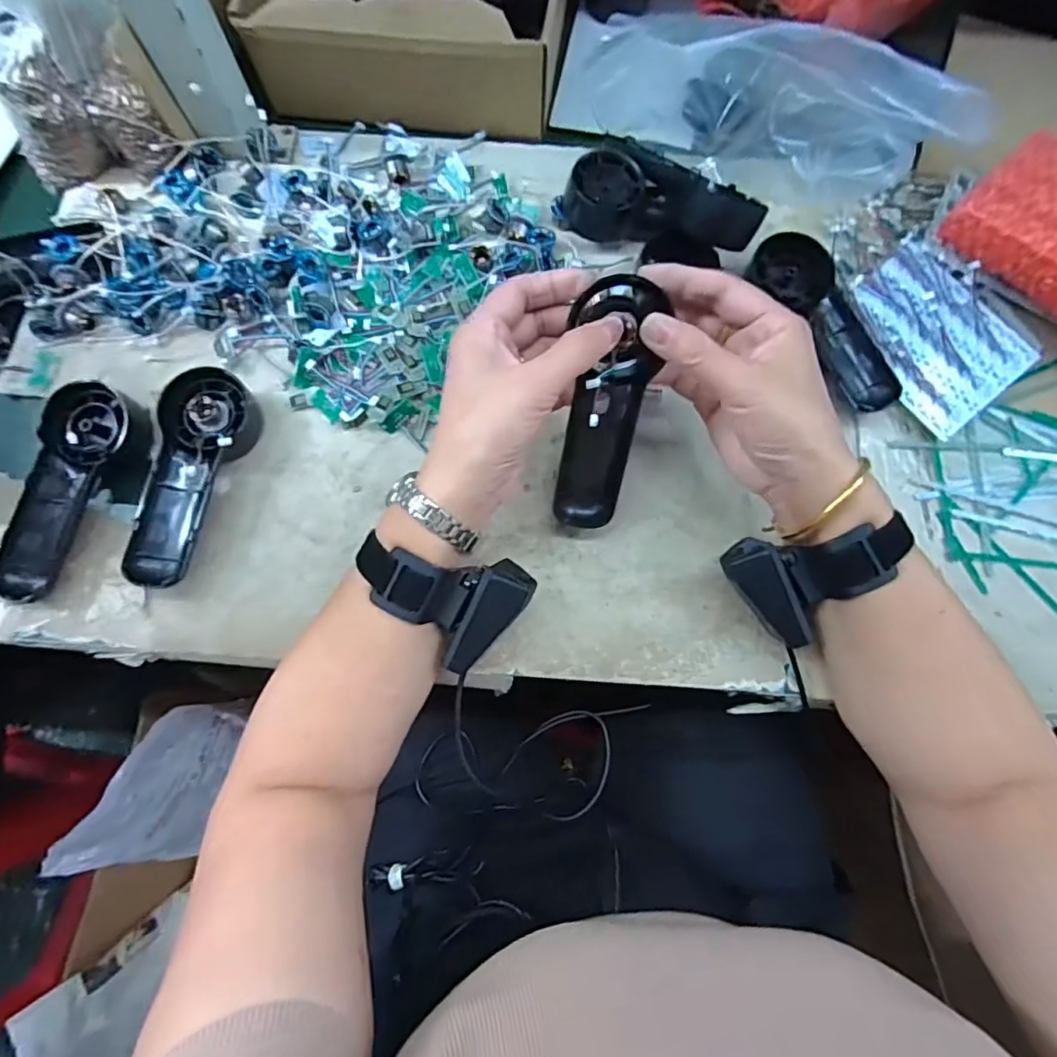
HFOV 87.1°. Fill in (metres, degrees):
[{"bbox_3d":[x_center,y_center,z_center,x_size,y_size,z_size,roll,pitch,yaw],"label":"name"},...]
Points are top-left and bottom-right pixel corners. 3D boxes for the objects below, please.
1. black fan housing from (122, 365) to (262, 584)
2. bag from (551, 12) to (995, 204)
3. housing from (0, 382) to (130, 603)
[{"bbox_3d":[-0.228,-0.035,0.380,0.053,0.030,0.150,6,74,1],"label":"black fan housing"},{"bbox_3d":[0.179,-0.344,0.417,0.328,0.091,0.128,22,75,6],"label":"bag"},{"bbox_3d":[-0.311,-0.024,0.376,0.051,0.032,0.147,15,75,4],"label":"housing"}]

